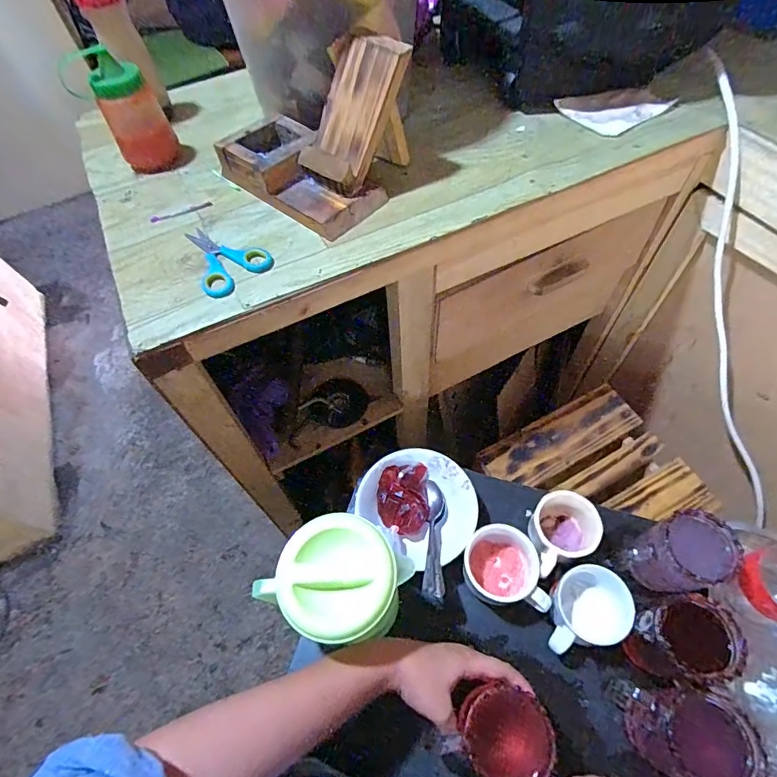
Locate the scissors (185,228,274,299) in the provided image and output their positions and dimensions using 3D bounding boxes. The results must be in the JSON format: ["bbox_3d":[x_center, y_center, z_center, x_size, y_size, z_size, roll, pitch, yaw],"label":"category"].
[{"bbox_3d":[-0.177,-0.149,0.490,0.076,0.006,0.112,-27,60,-12],"label":"scissors"}]

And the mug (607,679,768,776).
[{"bbox_3d":[0.280,0.330,0.426,0.083,0.107,0.075,1,59,5],"label":"mug"}]

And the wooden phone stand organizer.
[{"bbox_3d":[-0.084,-0.303,0.514,0.200,0.124,0.171,36,68,23],"label":"wooden phone stand organizer"}]

